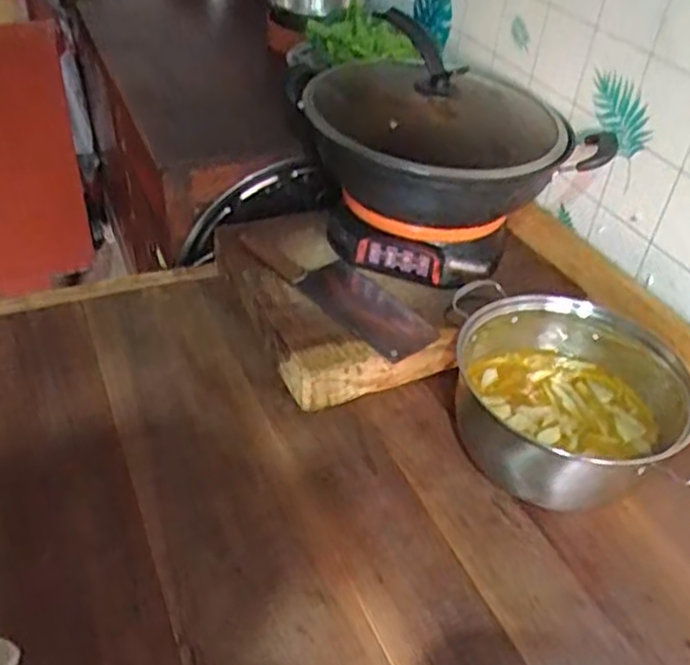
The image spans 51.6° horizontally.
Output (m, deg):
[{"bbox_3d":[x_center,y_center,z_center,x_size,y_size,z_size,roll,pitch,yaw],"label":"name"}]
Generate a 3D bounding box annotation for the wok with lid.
[{"bbox_3d":[0.114,-0.269,0.975,0.331,0.169,0.347,-21,48,-26],"label":"wok with lid"}]

